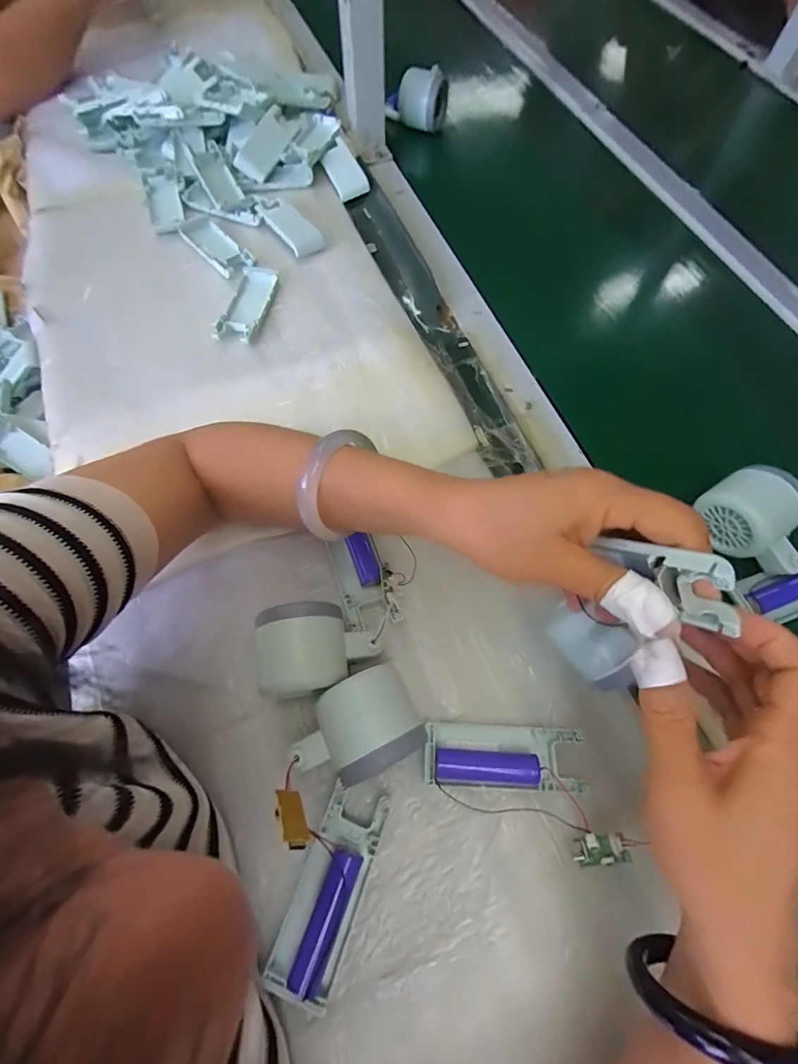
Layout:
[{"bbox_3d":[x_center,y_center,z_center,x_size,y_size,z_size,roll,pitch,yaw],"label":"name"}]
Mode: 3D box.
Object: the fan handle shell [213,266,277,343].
[{"bbox_3d":[-0.156,-0.239,0.456,0.041,0.013,0.105,11,66,4],"label":"fan handle shell"}]

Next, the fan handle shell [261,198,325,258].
[{"bbox_3d":[-0.126,-0.356,0.507,0.040,0.013,0.102,-33,70,-15],"label":"fan handle shell"}]

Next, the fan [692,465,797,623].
[{"bbox_3d":[0.297,0.005,0.336,0.080,0.062,0.114,-23,68,-11],"label":"fan"}]

